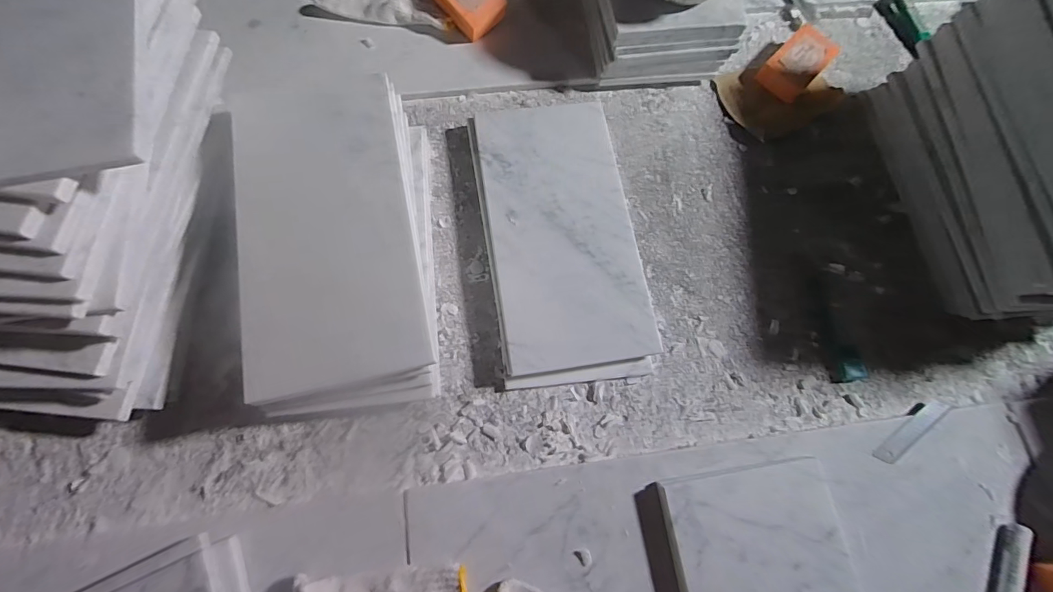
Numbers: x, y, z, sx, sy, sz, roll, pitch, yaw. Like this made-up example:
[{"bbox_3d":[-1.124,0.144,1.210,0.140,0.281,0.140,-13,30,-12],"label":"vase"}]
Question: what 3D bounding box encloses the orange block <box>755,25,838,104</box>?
[{"bbox_3d":[0.343,-0.293,0.564,0.058,0.033,0.093,43,75,12],"label":"orange block"}]

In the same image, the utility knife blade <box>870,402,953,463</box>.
[{"bbox_3d":[0.389,0.134,0.447,0.101,0.004,0.020,-31,71,-15],"label":"utility knife blade"}]

